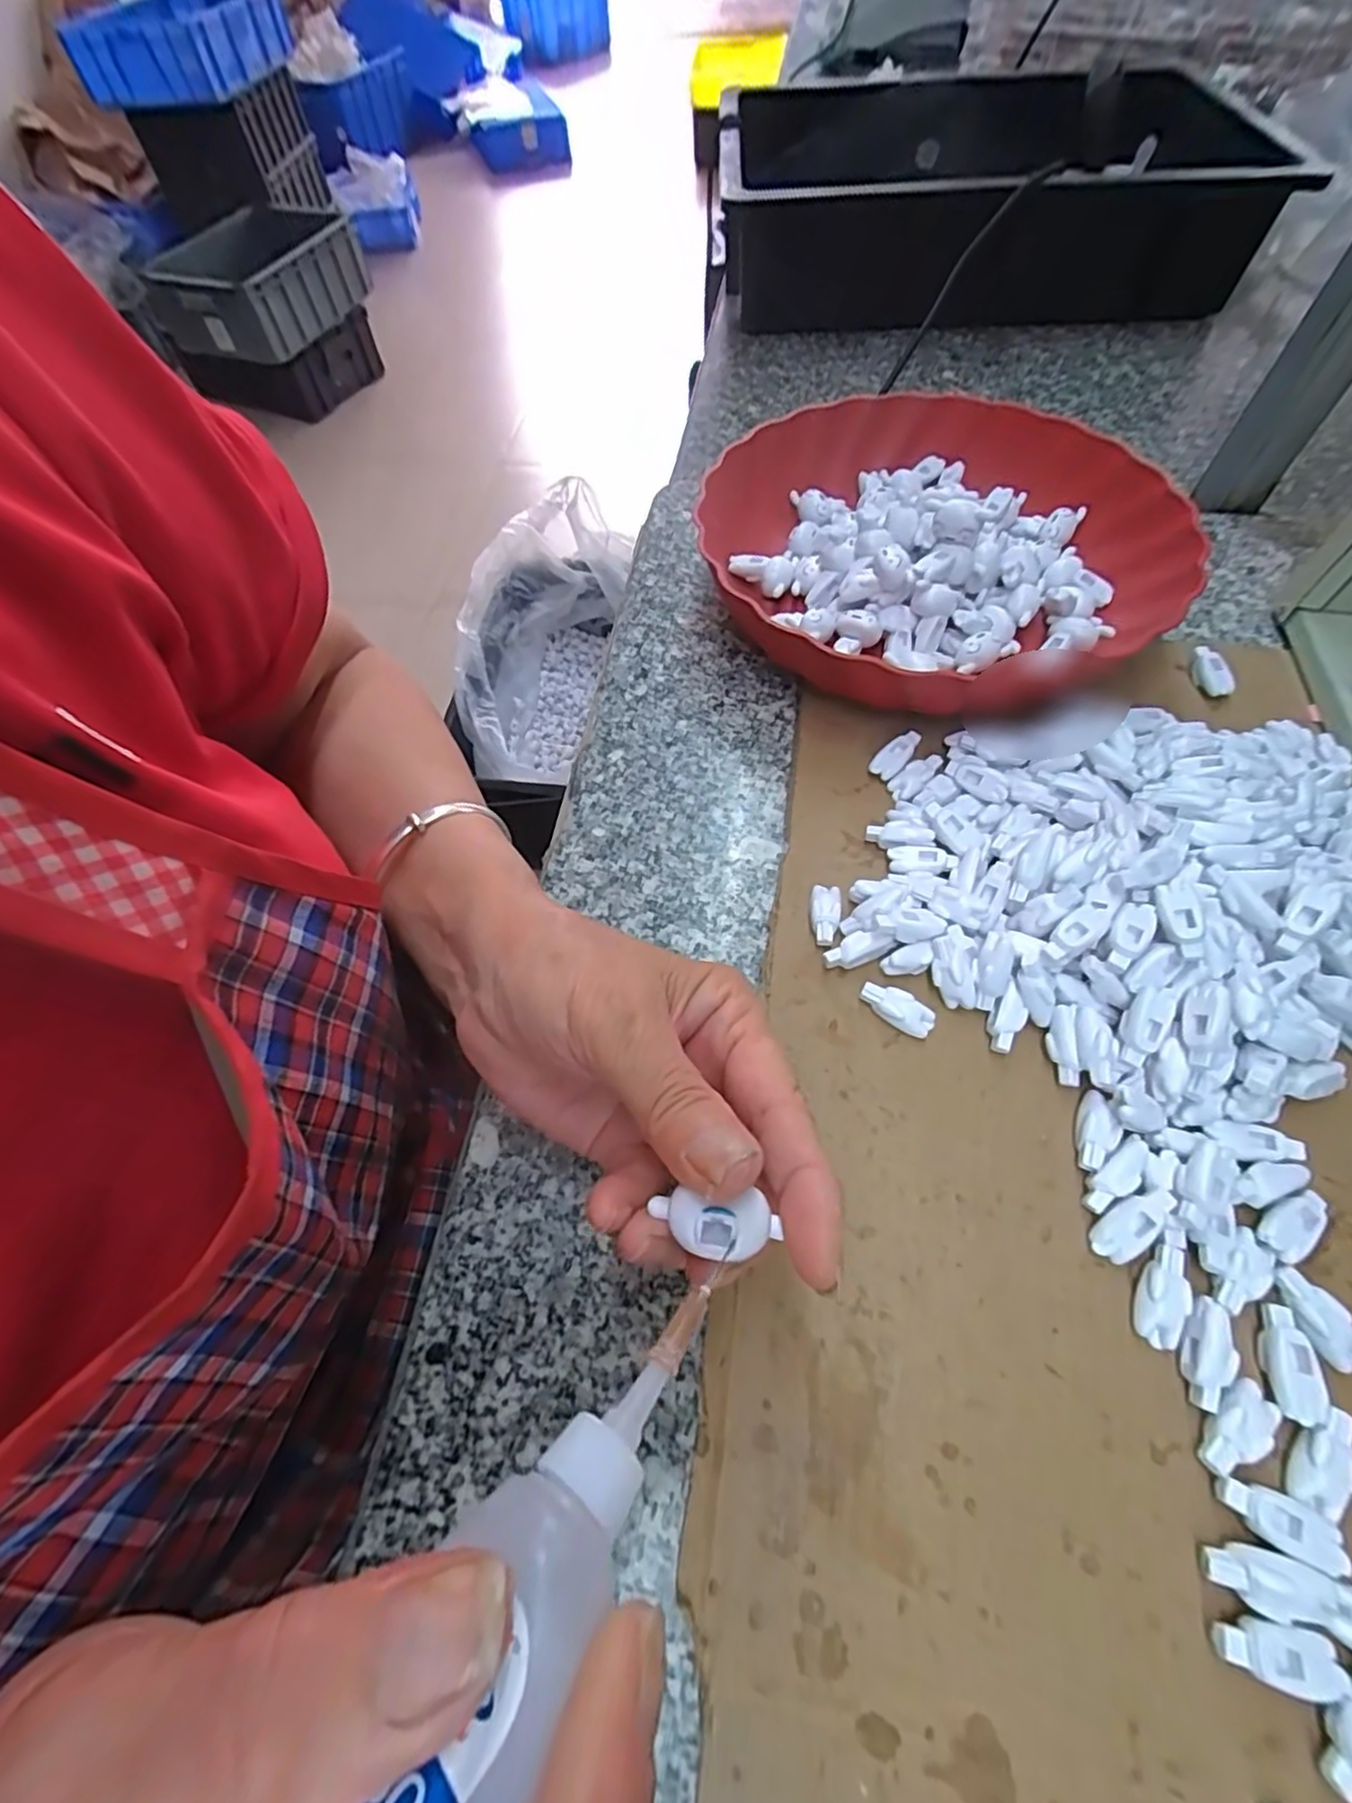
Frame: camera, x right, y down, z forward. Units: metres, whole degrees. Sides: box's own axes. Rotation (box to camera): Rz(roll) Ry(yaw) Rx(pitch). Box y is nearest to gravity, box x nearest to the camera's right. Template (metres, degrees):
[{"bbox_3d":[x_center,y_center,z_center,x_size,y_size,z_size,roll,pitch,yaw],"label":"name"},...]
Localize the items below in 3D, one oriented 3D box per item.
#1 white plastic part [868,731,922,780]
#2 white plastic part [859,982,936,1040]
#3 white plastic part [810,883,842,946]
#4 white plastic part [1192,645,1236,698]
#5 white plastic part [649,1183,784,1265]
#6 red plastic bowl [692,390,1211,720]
[{"bbox_3d":[0.104,-0.070,0.313,0.027,0.004,0.013,-44,66,-2],"label":"white plastic part"},{"bbox_3d":[0.085,0.042,0.257,0.029,0.010,0.012,24,66,16],"label":"white plastic part"},{"bbox_3d":[0.062,0.006,0.278,0.012,0.010,0.027,9,62,9],"label":"white plastic part"},{"bbox_3d":[0.270,-0.117,0.335,0.010,0.013,0.029,-9,61,0],"label":"white plastic part"},{"bbox_3d":[0.009,0.077,0.159,0.028,0.013,0.015,5,62,7],"label":"white plastic part"},{"bbox_3d":[0.131,-0.202,0.364,0.249,0.050,0.223,-26,63,-10],"label":"red plastic bowl"}]

